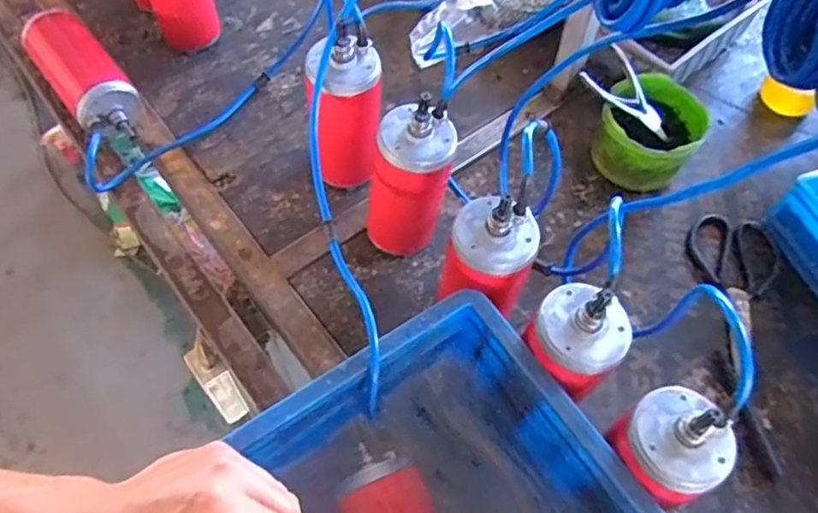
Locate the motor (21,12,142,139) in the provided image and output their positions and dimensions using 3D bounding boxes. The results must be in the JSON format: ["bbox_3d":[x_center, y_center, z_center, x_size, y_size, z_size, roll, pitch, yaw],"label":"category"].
[{"bbox_3d":[-0.399,-0.220,0.770,0.078,0.079,0.197,-35,68,-21],"label":"motor"}]

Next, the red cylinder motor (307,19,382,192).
[{"bbox_3d":[-0.069,-0.144,0.661,0.079,0.174,0.080,-6,60,-7],"label":"red cylinder motor"}]

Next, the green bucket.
[{"bbox_3d":[0.287,-0.152,0.760,0.125,0.095,0.135,28,62,13],"label":"green bucket"}]

